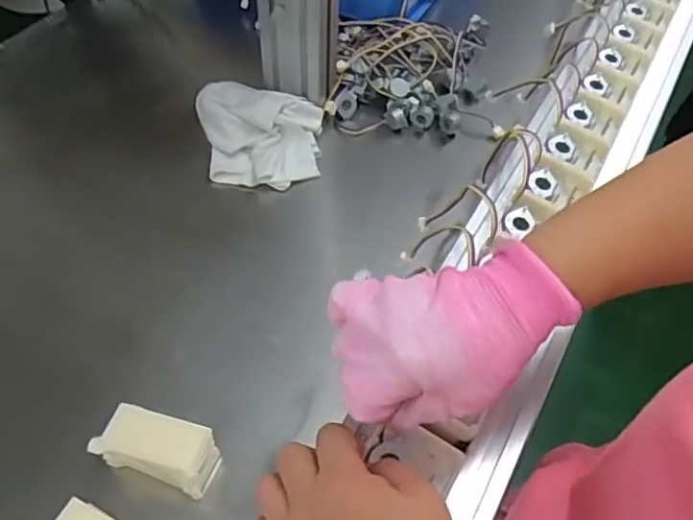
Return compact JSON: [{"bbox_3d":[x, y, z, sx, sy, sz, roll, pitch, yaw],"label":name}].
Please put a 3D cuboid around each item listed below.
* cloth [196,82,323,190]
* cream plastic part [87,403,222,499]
[{"bbox_3d":[-0.102,-0.141,0.697,0.140,0.035,0.123,7,74,1],"label":"cloth"},{"bbox_3d":[-0.140,0.146,0.471,0.081,0.064,0.049,14,53,8],"label":"cream plastic part"}]

